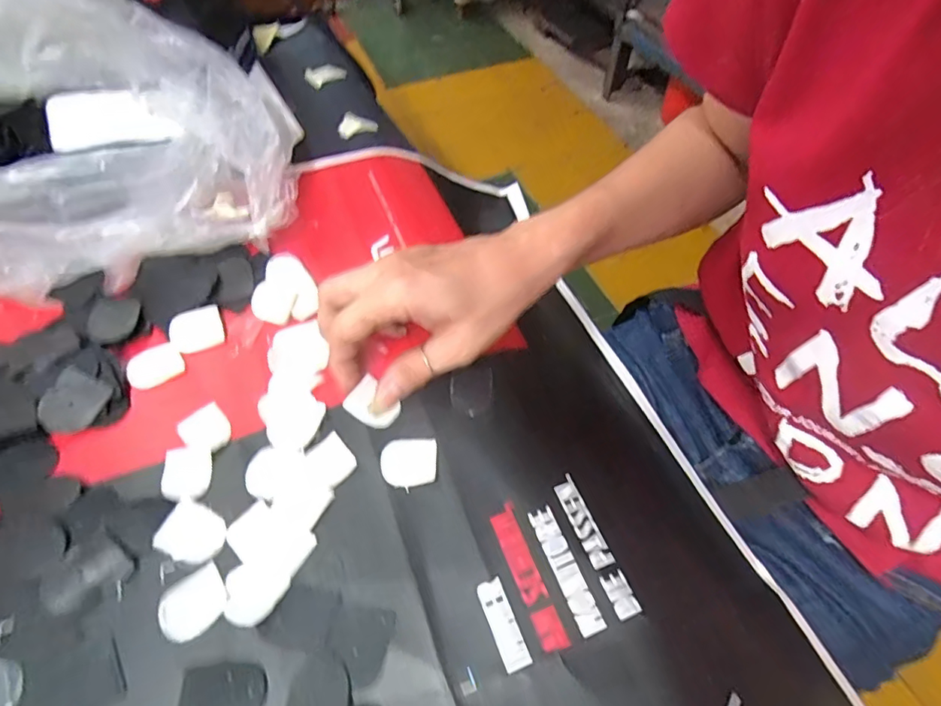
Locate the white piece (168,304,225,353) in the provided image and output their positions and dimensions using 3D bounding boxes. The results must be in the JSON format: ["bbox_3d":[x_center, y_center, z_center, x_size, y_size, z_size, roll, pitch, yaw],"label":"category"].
[{"bbox_3d":[-0.173,-0.015,0.338,0.031,0.004,0.027,-20,79,-11],"label":"white piece"}]

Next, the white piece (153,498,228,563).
[{"bbox_3d":[-0.138,0.088,0.266,0.029,0.004,0.027,16,56,10],"label":"white piece"}]

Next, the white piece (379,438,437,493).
[{"bbox_3d":[-0.034,0.058,0.289,0.030,0.004,0.027,0,55,0],"label":"white piece"}]

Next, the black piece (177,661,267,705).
[{"bbox_3d":[-0.106,0.147,0.228,0.036,0.004,0.026,-7,55,-5],"label":"black piece"}]

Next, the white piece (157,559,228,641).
[{"bbox_3d":[-0.129,0.116,0.248,0.029,0.004,0.026,-39,63,-24],"label":"white piece"}]

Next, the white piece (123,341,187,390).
[{"bbox_3d":[-0.192,0.008,0.326,0.031,0.006,0.028,-33,61,-21],"label":"white piece"}]

